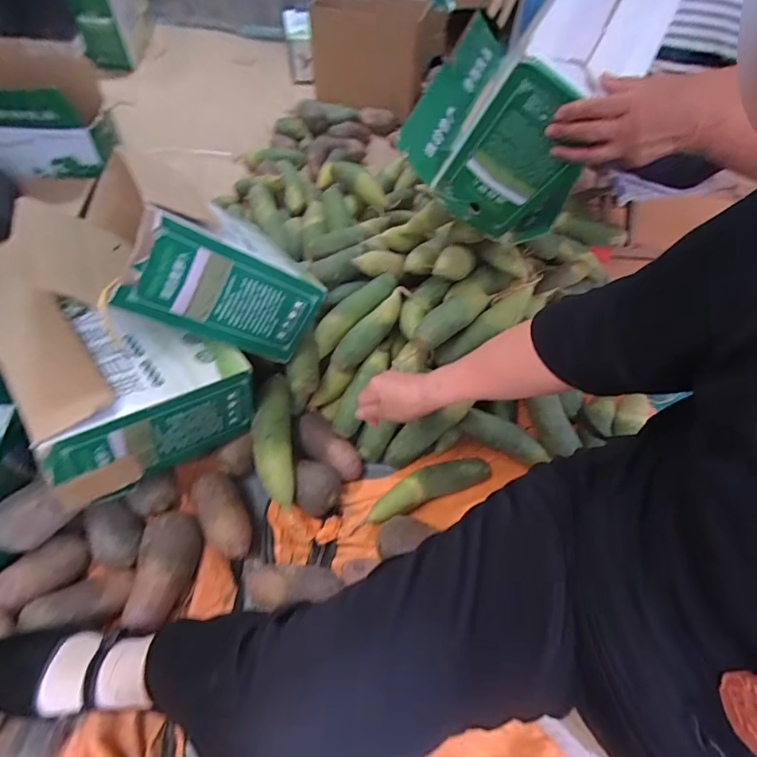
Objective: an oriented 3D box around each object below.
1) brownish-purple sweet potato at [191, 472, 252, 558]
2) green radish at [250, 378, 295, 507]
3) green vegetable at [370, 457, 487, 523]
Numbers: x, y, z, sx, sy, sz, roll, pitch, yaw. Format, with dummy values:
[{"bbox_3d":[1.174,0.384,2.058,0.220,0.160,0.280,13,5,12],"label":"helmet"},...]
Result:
[{"bbox_3d":[-0.233,0.204,0.669,0.065,0.056,0.128,-26,60,-21],"label":"brownish-purple sweet potato"},{"bbox_3d":[-0.166,0.097,0.707,0.063,0.058,0.199,-6,55,-8],"label":"green radish"},{"bbox_3d":[0.080,0.177,0.736,0.212,0.048,0.049,-18,57,-16],"label":"green vegetable"}]

